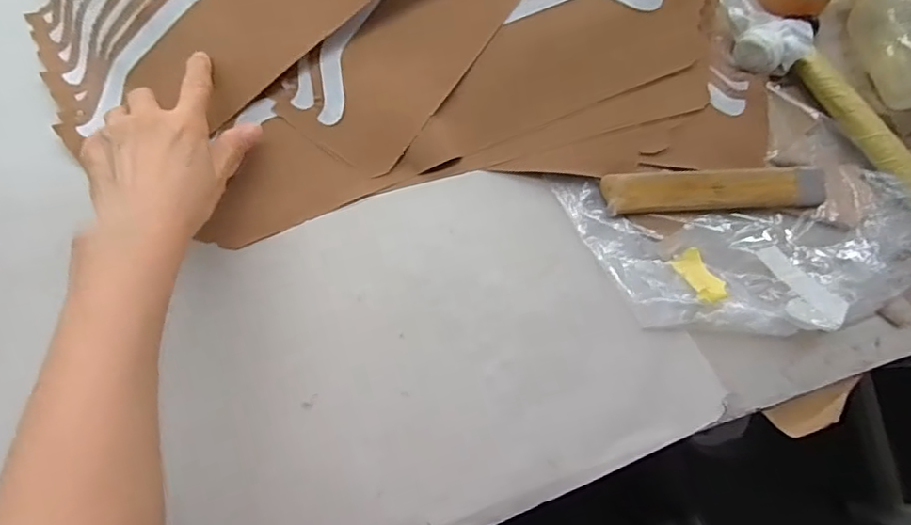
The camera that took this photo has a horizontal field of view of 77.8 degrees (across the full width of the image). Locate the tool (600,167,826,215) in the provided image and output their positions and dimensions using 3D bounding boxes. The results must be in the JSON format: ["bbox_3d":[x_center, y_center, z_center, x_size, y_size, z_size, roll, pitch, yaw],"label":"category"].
[{"bbox_3d":[0.198,-0.056,0.429,0.167,0.009,0.032,-3,74,-3],"label":"tool"}]

